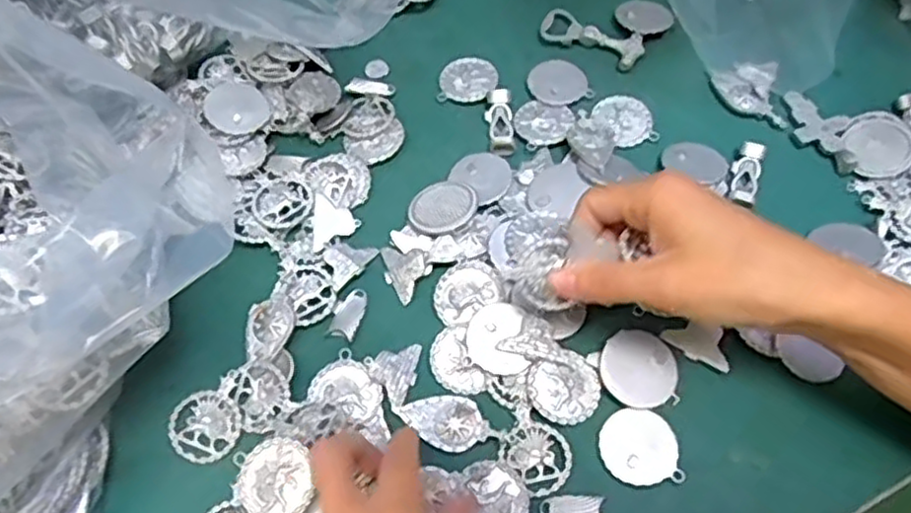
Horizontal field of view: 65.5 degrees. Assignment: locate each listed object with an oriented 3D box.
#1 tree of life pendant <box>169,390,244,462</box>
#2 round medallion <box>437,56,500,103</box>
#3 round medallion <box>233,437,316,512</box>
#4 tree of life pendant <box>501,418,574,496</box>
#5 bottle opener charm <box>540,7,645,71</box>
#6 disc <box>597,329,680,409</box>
[{"bbox_3d":[-0.124,0.084,0.352,0.034,0.004,0.033,2,72,-6],"label":"tree of life pendant"},{"bbox_3d":[0.009,-0.116,0.457,0.037,0.004,0.038,0,64,-1],"label":"round medallion"},{"bbox_3d":[-0.083,0.103,0.324,0.036,0.004,0.037,-4,70,11],"label":"round medallion"},{"bbox_3d":[0.040,0.096,0.344,0.034,0.004,0.029,39,70,16],"label":"tree of life pendant"},{"bbox_3d":[0.090,-0.146,0.467,0.069,0.007,0.029,29,67,13],"label":"bottle opener charm"},{"bbox_3d":[0.094,0.057,0.363,0.040,0.004,0.039,0,64,-1],"label":"disc"}]

